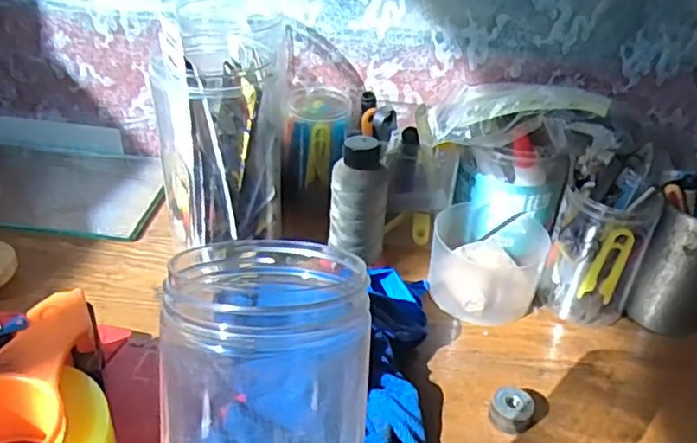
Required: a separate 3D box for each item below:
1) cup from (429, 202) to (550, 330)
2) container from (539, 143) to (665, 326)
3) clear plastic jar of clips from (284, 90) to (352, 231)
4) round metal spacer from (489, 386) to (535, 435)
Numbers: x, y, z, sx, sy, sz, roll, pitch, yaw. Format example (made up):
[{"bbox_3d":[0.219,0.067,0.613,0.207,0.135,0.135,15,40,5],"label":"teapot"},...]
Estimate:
[{"bbox_3d":[0.121,0.034,0.555,0.097,0.064,0.099,3,31,-2],"label":"cup"},{"bbox_3d":[0.210,0.017,0.526,0.069,0.136,0.067,20,35,24],"label":"container"},{"bbox_3d":[-0.034,-0.063,0.657,0.063,0.131,0.064,3,31,-2],"label":"clear plastic jar of clips"},{"bbox_3d":[0.114,0.132,0.442,0.029,0.021,0.025,17,33,20],"label":"round metal spacer"}]

